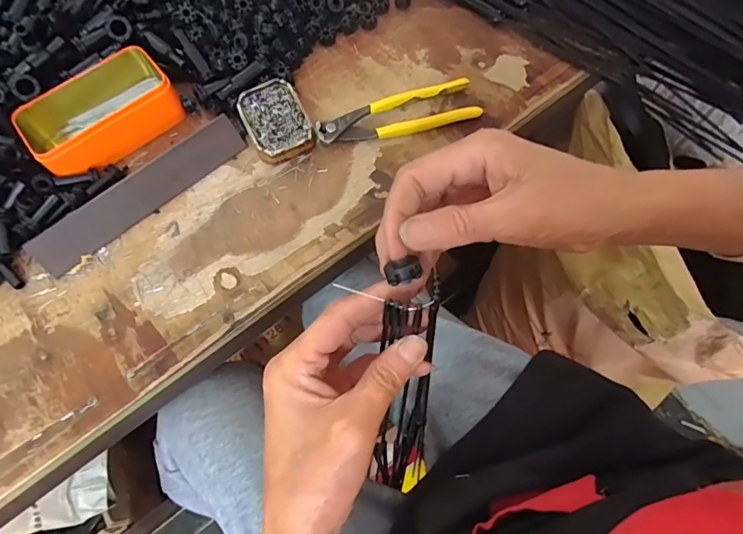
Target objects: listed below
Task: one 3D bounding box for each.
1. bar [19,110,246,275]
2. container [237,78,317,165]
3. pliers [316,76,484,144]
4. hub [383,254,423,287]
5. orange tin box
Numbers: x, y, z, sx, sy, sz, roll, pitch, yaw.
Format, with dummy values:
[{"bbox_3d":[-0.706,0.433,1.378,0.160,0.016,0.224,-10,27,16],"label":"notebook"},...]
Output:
[{"bbox_3d":[-0.221,-0.072,0.438,0.215,0.041,0.007,-41,29,-14],"label":"bar"},{"bbox_3d":[-0.098,-0.151,0.465,0.061,0.019,0.089,-25,69,-8],"label":"container"},{"bbox_3d":[0.026,-0.158,0.469,0.166,0.014,0.046,-13,67,-3],"label":"pliers"},{"bbox_3d":[0.017,0.002,0.230,0.019,0.006,0.013,-26,69,-9],"label":"hub"},{"bbox_3d":[-0.278,-0.158,0.466,0.148,0.043,0.093,-39,71,-13],"label":"orange tin box"}]

